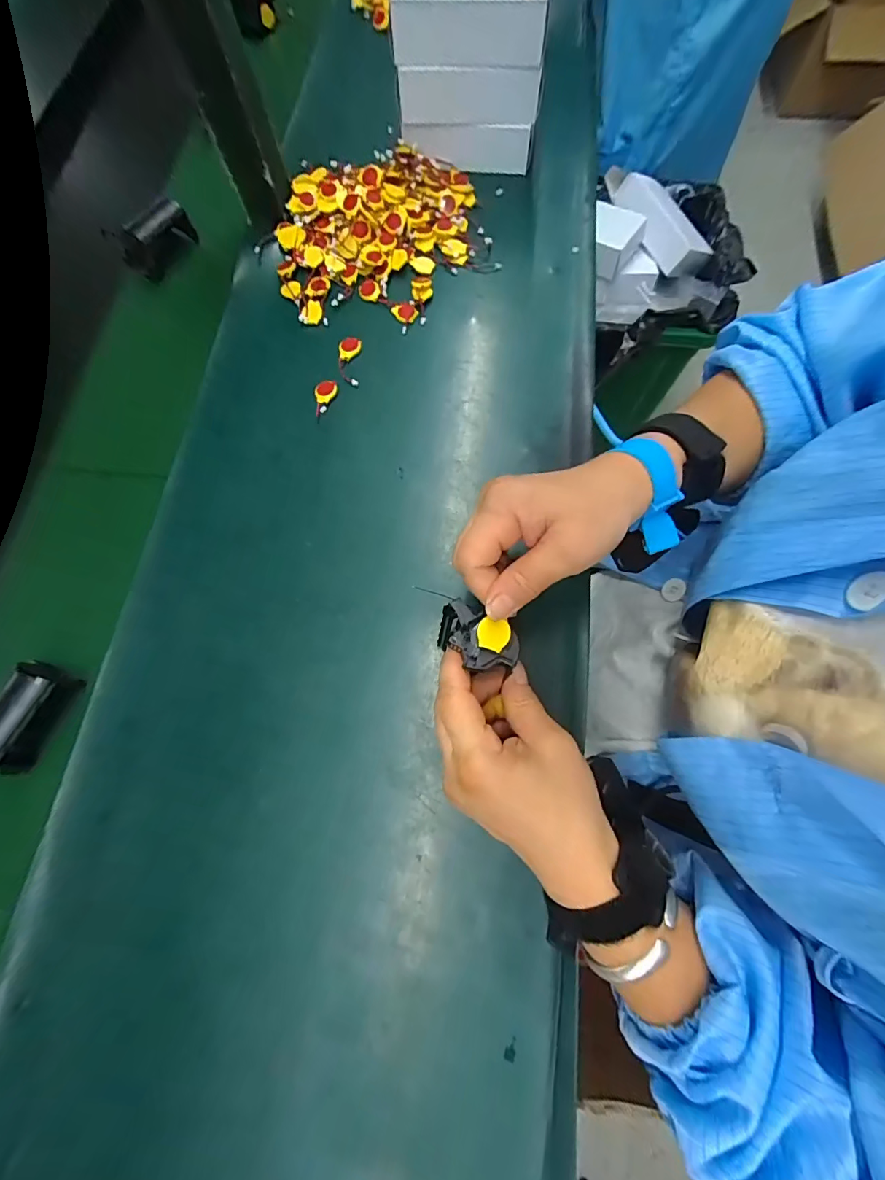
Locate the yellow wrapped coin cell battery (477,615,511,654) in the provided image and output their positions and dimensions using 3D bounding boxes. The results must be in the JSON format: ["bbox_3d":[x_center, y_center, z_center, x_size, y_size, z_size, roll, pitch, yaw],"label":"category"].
[{"bbox_3d":[0.030,0.026,0.259,0.019,0.004,0.017,14,74,6],"label":"yellow wrapped coin cell battery"}]

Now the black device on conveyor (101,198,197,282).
[{"bbox_3d":[-0.296,-0.368,0.457,0.037,0.053,0.079,33,77,11],"label":"black device on conveyor"}]

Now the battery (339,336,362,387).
[{"bbox_3d":[-0.086,-0.212,0.406,0.021,0.007,0.051,0,73,2],"label":"battery"}]

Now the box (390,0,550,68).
[{"bbox_3d":[0.027,-0.530,0.398,0.133,0.042,0.090,6,73,6],"label":"box"}]

